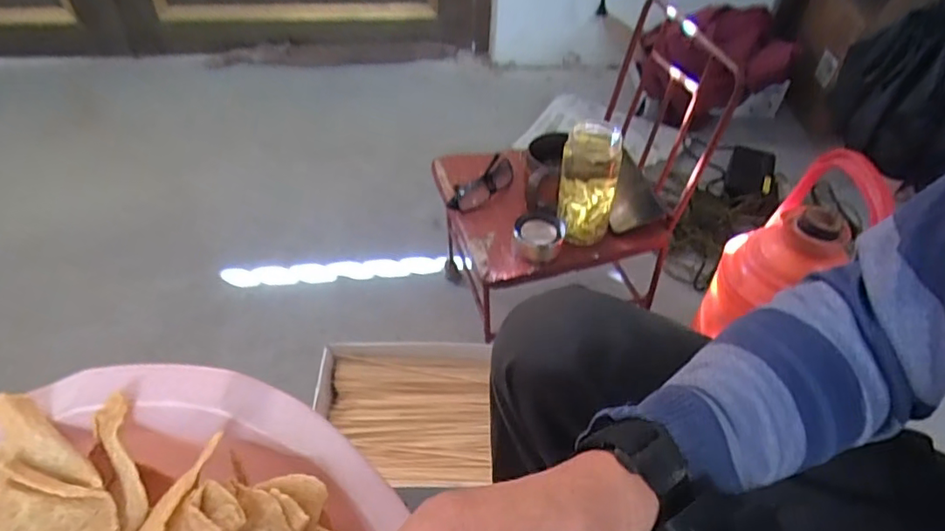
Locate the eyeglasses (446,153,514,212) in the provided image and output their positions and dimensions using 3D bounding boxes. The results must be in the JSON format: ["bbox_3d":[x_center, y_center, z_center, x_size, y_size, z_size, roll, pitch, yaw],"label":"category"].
[{"bbox_3d":[0.016,-0.114,0.842,0.042,0.029,0.141,24,49,20],"label":"eyeglasses"}]

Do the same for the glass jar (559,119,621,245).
[{"bbox_3d":[0.152,-0.107,0.765,0.071,0.148,0.071,1,45,-1],"label":"glass jar"}]

